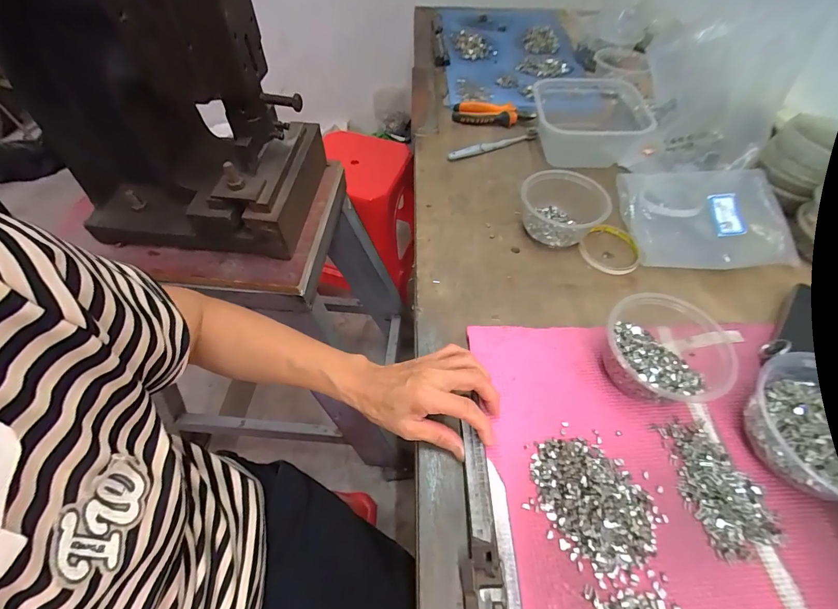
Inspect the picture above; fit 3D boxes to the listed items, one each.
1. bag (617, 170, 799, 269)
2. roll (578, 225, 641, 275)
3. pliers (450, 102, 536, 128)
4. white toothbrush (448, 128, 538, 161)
[{"bbox_3d":[0.406,-0.130,0.536,0.208,0.032,0.165,-1,55,1],"label":"bag"},{"bbox_3d":[0.269,-0.080,0.526,0.078,0.017,0.090,28,60,20],"label":"roll"},{"bbox_3d":[0.141,-0.359,0.708,0.151,0.027,0.048,6,55,7],"label":"pliers"},{"bbox_3d":[0.131,-0.282,0.662,0.175,0.012,0.022,-20,56,-11],"label":"white toothbrush"}]

